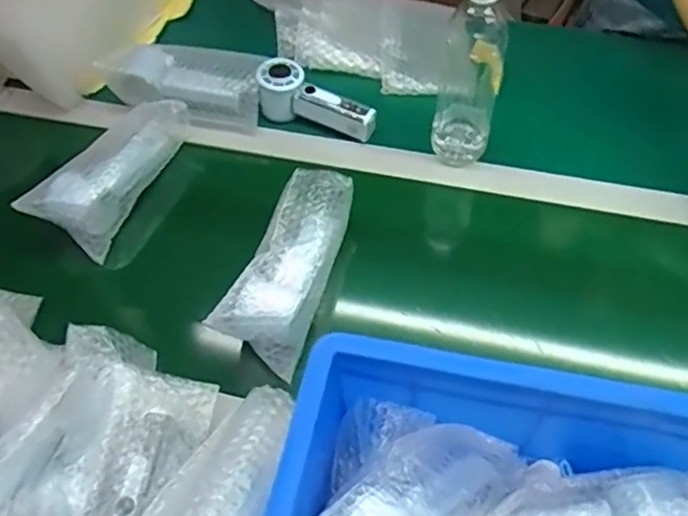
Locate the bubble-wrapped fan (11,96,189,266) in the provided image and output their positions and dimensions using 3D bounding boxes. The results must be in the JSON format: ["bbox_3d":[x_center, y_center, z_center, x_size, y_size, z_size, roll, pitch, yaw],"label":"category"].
[{"bbox_3d":[-0.270,-0.108,0.722,0.082,0.063,0.205,19,59,15],"label":"bubble-wrapped fan"}]

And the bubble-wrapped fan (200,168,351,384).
[{"bbox_3d":[-0.050,0.004,0.620,0.077,0.054,0.205,18,59,14],"label":"bubble-wrapped fan"}]

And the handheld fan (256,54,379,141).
[{"bbox_3d":[-0.038,-0.190,0.767,0.159,0.051,0.066,25,60,3],"label":"handheld fan"}]

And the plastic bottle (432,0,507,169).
[{"bbox_3d":[0.137,-0.200,0.666,0.064,0.216,0.069,10,57,9],"label":"plastic bottle"}]

